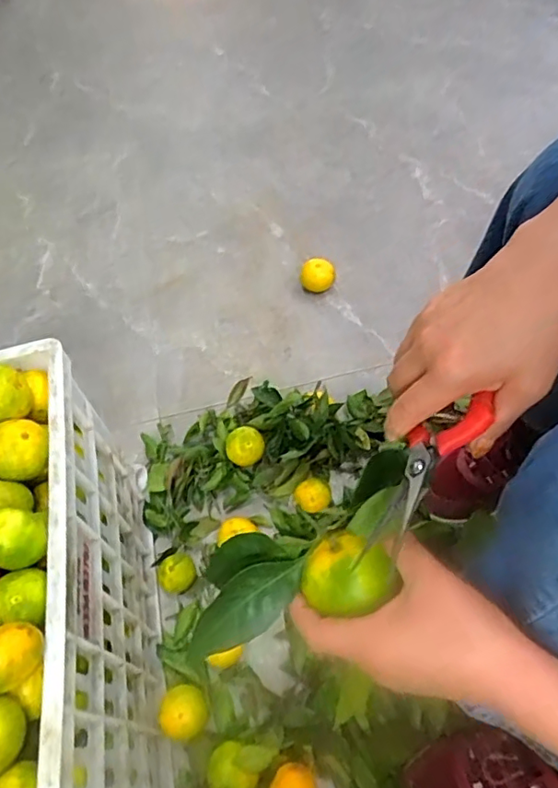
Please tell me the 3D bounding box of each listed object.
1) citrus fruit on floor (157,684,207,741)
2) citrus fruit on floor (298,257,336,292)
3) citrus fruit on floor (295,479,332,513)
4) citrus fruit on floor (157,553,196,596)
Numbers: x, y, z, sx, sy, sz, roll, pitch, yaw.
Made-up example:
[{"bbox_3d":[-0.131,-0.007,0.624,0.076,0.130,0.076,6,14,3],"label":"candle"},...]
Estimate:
[{"bbox_3d":[-0.108,0.366,0.644,0.050,0.051,0.054,-4,55,6],"label":"citrus fruit on floor"},{"bbox_3d":[0.068,-0.212,1.011,0.059,0.046,0.058,-4,55,6],"label":"citrus fruit on floor"},{"bbox_3d":[0.047,0.145,0.776,0.047,0.041,0.043,-4,55,6],"label":"citrus fruit on floor"},{"bbox_3d":[-0.135,0.238,0.745,0.047,0.038,0.044,-4,55,6],"label":"citrus fruit on floor"}]

